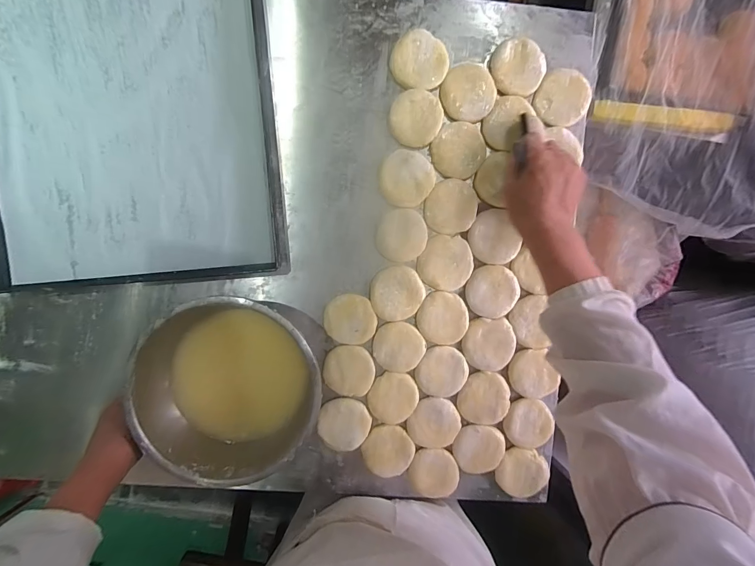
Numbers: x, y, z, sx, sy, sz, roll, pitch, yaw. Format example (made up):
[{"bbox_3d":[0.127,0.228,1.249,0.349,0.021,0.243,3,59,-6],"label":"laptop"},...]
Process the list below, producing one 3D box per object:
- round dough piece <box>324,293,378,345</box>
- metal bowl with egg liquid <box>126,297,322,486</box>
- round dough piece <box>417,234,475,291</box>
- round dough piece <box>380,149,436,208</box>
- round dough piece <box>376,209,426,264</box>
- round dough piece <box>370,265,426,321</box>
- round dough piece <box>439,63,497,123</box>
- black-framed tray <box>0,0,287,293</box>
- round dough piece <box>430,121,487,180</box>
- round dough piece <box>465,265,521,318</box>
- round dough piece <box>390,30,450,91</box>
[{"bbox_3d":[-0.042,0.057,0.558,0.080,0.009,0.076,0,93,-3],"label":"round dough piece"},{"bbox_3d":[-0.199,0.140,0.521,0.233,0.116,0.238,0,95,0],"label":"metal bowl with egg liquid"},{"bbox_3d":[0.109,-0.031,0.563,0.082,0.007,0.085,28,91,-4],"label":"round dough piece"},{"bbox_3d":[0.047,-0.161,0.558,0.080,0.010,0.084,6,93,-3],"label":"round dough piece"},{"bbox_3d":[0.038,-0.073,0.556,0.076,0.020,0.079,0,93,-3],"label":"round dough piece"},{"bbox_3d":[0.032,0.015,0.562,0.081,0.010,0.083,0,93,-3],"label":"round dough piece"},{"bbox_3d":[0.140,-0.291,0.552,0.083,0.007,0.084,26,91,-4],"label":"round dough piece"},{"bbox_3d":[-0.379,-0.313,0.524,0.426,0.038,0.619,-5,93,-2],"label":"black-framed tray"},{"bbox_3d":[0.127,-0.205,0.554,0.080,0.007,0.081,37,91,-4],"label":"round dough piece"},{"bbox_3d":[0.183,0.014,0.571,0.082,0.010,0.081,0,93,-3],"label":"round dough piece"},{"bbox_3d":[0.065,-0.337,0.548,0.082,0.016,0.080,0,93,-3],"label":"round dough piece"}]

